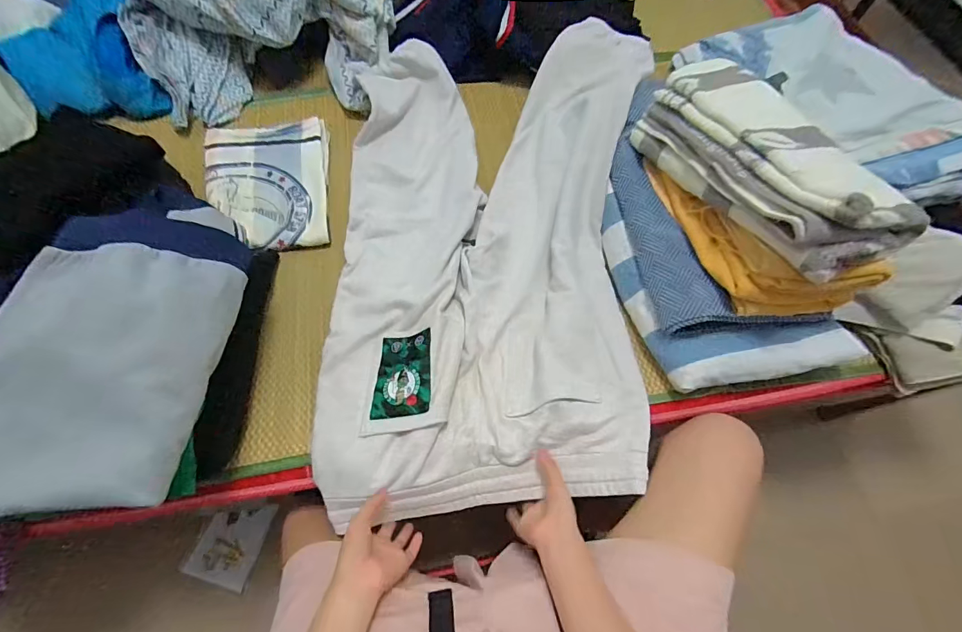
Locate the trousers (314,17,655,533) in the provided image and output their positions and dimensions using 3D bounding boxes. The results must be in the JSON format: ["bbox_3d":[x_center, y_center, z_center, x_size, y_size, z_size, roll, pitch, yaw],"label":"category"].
[{"bbox_3d":[0.024,-0.142,0.669,0.492,0.067,0.801,-2,67,1],"label":"trousers"}]

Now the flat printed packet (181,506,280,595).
[{"bbox_3d":[-0.531,0.485,0.894,0.126,0.016,0.165,28,64,-14],"label":"flat printed packet"}]

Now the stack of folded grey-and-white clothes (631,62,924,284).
[{"bbox_3d":[0.347,-0.200,0.532,0.146,0.096,0.342,-19,54,-10],"label":"stack of folded grey-and-white clothes"}]

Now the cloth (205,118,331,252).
[{"bbox_3d":[-0.372,-0.232,0.720,0.202,0.037,0.264,-7,65,-4],"label":"cloth"}]

